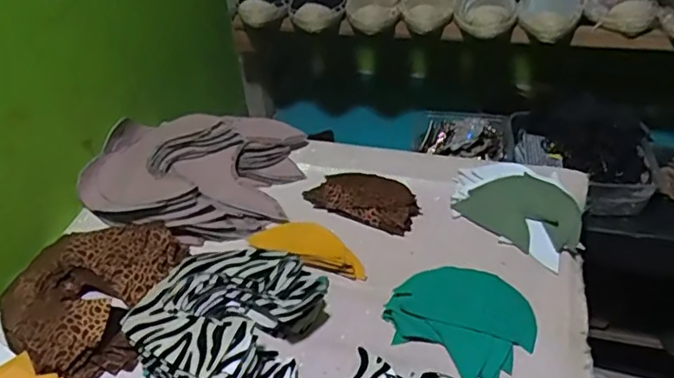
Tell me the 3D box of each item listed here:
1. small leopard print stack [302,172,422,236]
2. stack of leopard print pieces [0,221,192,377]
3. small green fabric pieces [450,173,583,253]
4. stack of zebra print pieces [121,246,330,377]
[{"bbox_3d":[0.036,0.011,0.759,0.138,0.017,0.076,14,44,22],"label":"small leopard print stack"},{"bbox_3d":[-0.274,0.112,0.654,0.165,0.036,0.191,3,41,10],"label":"stack of leopard print pieces"},{"bbox_3d":[0.220,0.023,0.712,0.139,0.034,0.087,21,47,28],"label":"small green fabric pieces"},{"bbox_3d":[-0.112,0.130,0.597,0.175,0.058,0.185,9,42,17],"label":"stack of zebra print pieces"}]

